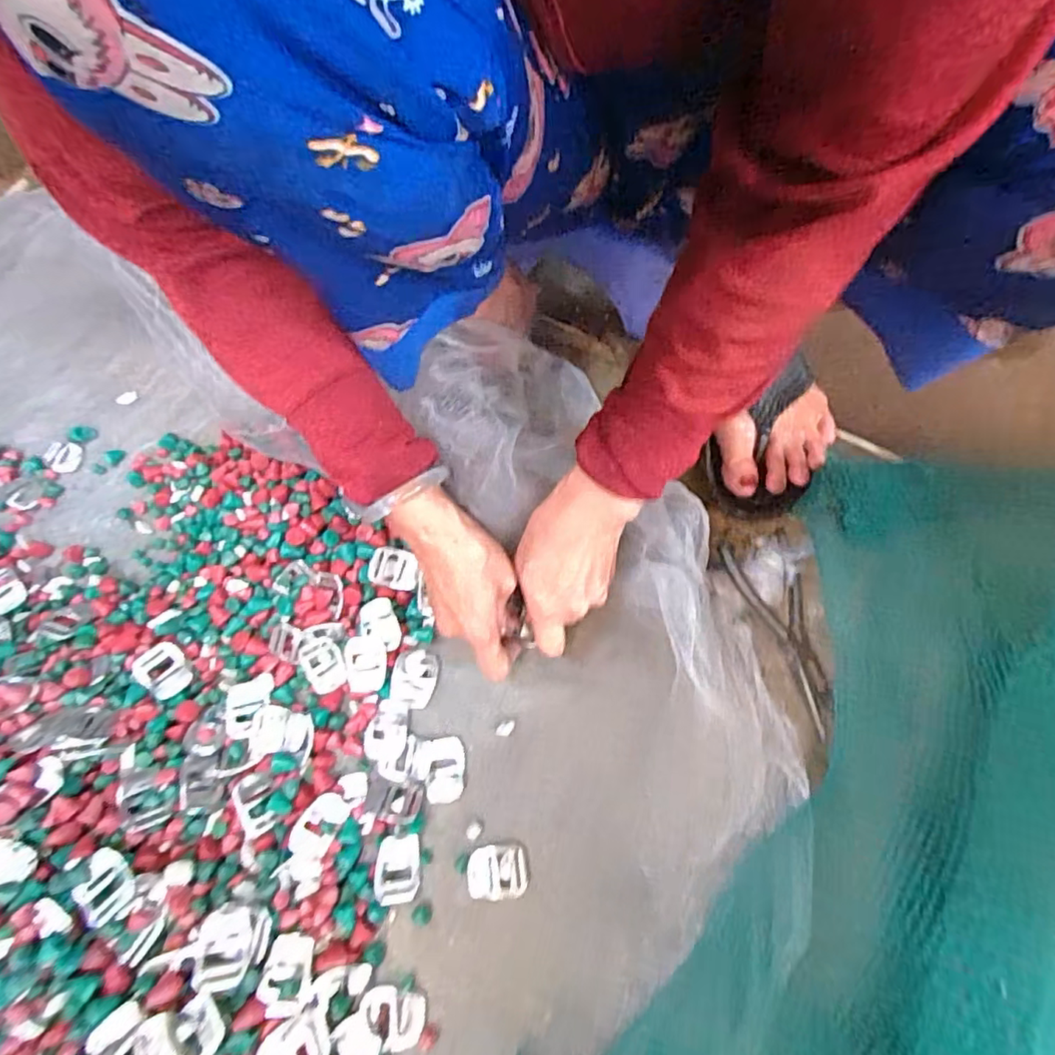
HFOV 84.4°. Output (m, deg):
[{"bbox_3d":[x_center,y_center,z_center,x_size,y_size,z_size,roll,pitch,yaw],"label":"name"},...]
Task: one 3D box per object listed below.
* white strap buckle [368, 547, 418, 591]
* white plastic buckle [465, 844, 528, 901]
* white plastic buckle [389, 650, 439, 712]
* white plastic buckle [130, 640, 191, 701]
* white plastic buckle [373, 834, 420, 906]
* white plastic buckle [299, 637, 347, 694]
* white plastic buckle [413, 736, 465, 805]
[{"bbox_3d":[-0.105,0.032,0.455,0.035,0.006,0.031,9,69,6],"label":"white strap buckle"},{"bbox_3d":[-0.021,0.239,0.404,0.041,0.005,0.032,-1,68,2],"label":"white plastic buckle"},{"bbox_3d":[-0.085,0.113,0.433,0.031,0.007,0.040,4,69,4],"label":"white plastic buckle"},{"bbox_3d":[-0.276,0.108,0.439,0.031,0.008,0.041,-29,78,-24],"label":"white plastic buckle"},{"bbox_3d":[-0.088,0.232,0.395,0.030,0.004,0.041,6,70,-23],"label":"white plastic buckle"},{"bbox_3d":[-0.155,0.103,0.437,0.030,0.006,0.038,-30,70,-9],"label":"white plastic buckle"},{"bbox_3d":[-0.063,0.173,0.414,0.035,0.004,0.043,-3,68,2],"label":"white plastic buckle"}]

